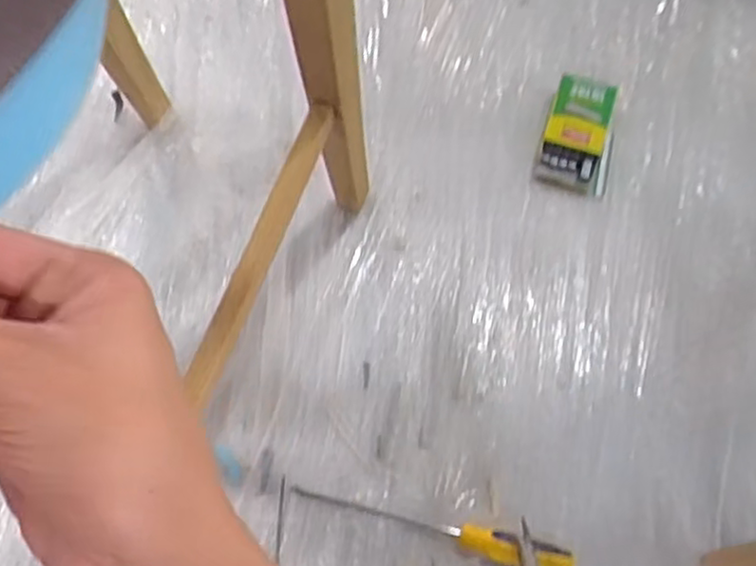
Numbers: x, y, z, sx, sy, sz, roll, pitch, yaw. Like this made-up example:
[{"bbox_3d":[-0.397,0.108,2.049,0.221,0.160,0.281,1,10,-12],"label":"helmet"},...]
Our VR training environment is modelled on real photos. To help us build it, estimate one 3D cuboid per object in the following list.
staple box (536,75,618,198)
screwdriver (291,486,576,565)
[{"bbox_3d":[0.256,-0.192,0.912,0.091,0.038,0.152,16,67,5],"label":"staple box"},{"bbox_3d":[0.052,0.247,0.712,0.282,0.038,0.031,12,66,3],"label":"screwdriver"}]

